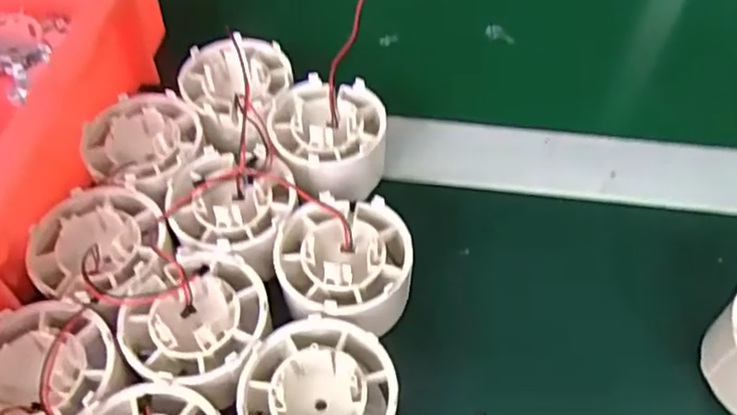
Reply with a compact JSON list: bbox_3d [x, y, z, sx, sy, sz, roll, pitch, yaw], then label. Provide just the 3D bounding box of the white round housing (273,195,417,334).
[{"bbox_3d":[-0.009,0.027,0.255,0.049,0.039,0.053,-1,54,1],"label":"white round housing"}]

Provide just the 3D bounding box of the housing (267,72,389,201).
[{"bbox_3d":[-0.018,-0.027,0.298,0.053,0.037,0.053,-1,54,1],"label":"housing"}]

